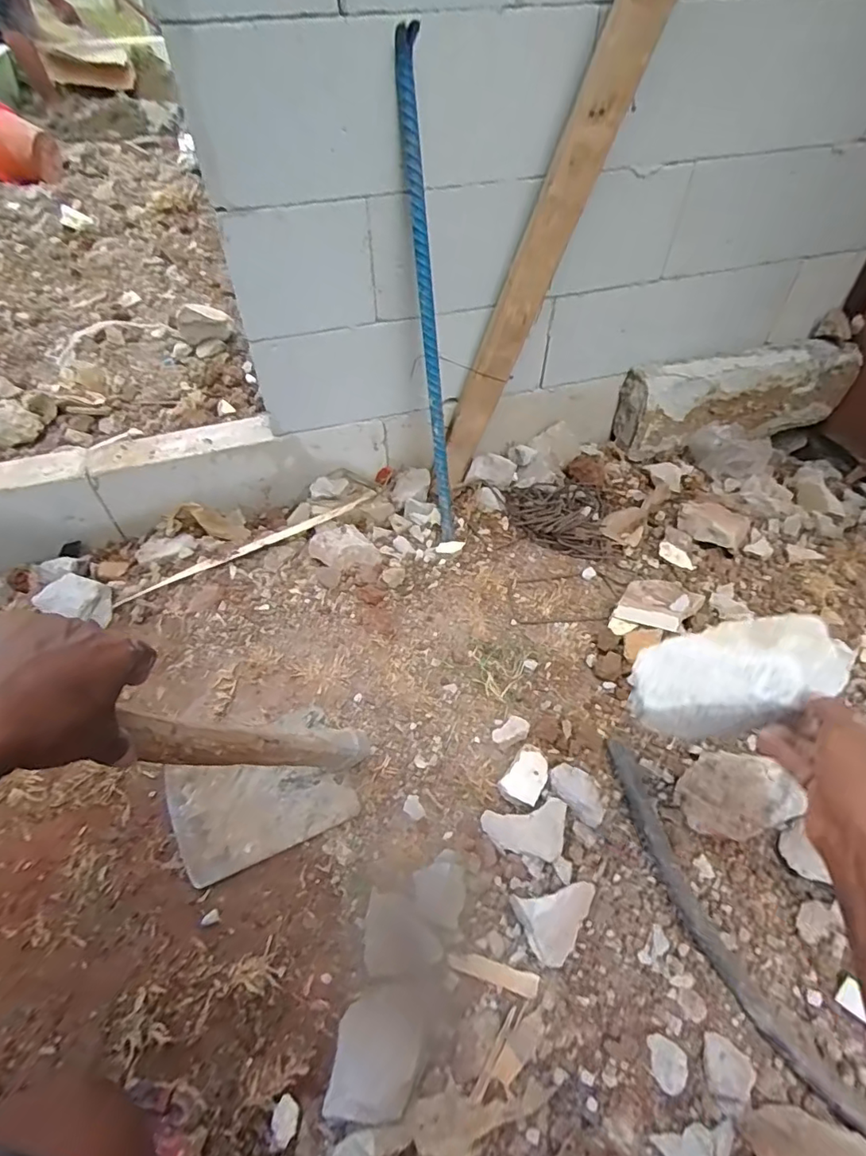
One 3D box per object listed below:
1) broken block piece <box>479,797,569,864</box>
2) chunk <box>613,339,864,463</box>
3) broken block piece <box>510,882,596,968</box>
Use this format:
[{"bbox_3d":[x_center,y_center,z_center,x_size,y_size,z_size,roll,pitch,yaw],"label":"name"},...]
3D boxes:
[{"bbox_3d":[0.127,0.340,0.750,0.110,0.027,0.072,11,51,9],"label":"broken block piece"},{"bbox_3d":[0.750,-0.454,1.324,0.610,0.174,0.120,-13,51,-10],"label":"chunk"},{"bbox_3d":[0.160,0.420,0.660,0.111,0.063,0.075,-9,51,-7],"label":"broken block piece"}]

